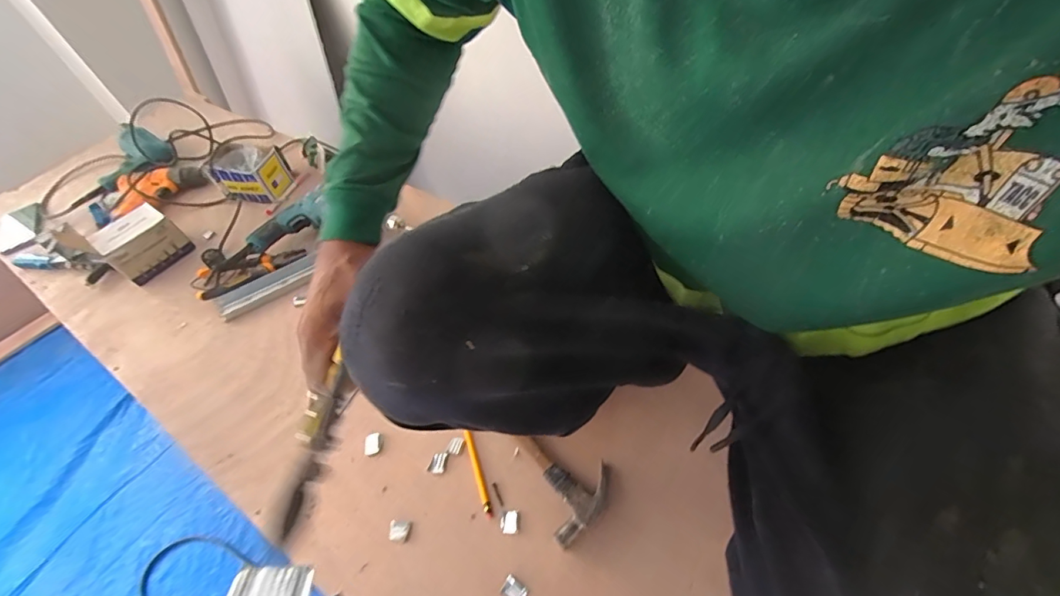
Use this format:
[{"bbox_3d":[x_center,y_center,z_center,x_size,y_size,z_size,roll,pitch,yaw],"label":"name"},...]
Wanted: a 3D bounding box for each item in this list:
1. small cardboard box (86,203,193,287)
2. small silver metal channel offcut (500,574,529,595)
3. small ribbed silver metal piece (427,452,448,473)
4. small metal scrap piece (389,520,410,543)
[{"bbox_3d":[-0.775,-0.105,0.908,0.107,0.096,0.130,21,58,22],"label":"small cardboard box"},{"bbox_3d":[-0.019,0.335,0.519,0.028,0.004,0.022,28,61,26],"label":"small silver metal channel offcut"},{"bbox_3d":[-0.125,0.223,0.615,0.021,0.006,0.026,11,55,16],"label":"small ribbed silver metal piece"},{"bbox_3d":[-0.164,0.291,0.567,0.025,0.009,0.024,-4,52,5],"label":"small metal scrap piece"}]

